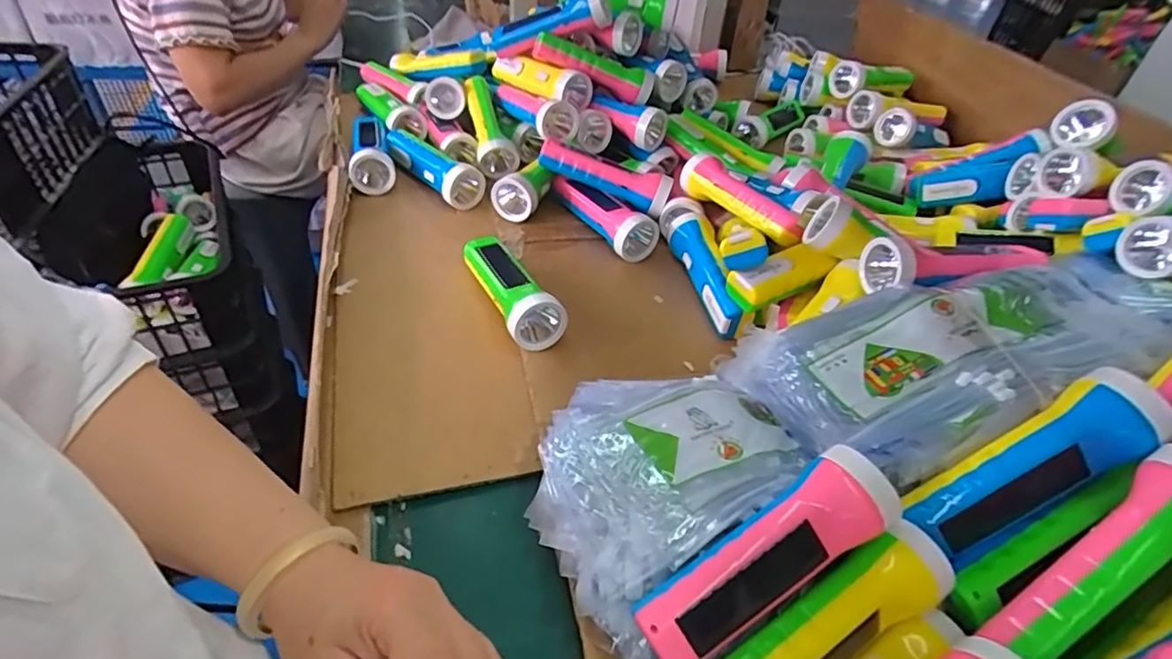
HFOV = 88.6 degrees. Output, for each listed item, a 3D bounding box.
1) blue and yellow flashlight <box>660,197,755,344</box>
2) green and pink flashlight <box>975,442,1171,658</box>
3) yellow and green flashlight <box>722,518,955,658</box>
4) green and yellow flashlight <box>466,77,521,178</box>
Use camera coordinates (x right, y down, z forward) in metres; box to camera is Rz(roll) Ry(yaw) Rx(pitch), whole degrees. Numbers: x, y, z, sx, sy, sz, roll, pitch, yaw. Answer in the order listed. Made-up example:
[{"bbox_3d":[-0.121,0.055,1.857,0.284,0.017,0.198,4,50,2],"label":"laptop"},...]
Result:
[{"bbox_3d":[0.130,-0.075,0.665,0.048,0.044,0.200,-4,44,-11],"label":"blue and yellow flashlight"},{"bbox_3d":[0.290,0.128,0.326,0.151,0.045,0.049,-43,54,2],"label":"green and pink flashlight"},{"bbox_3d":[0.136,0.169,0.337,0.164,0.037,0.041,-30,52,-13],"label":"yellow and green flashlight"},{"bbox_3d":[-0.135,-0.286,0.826,0.055,0.047,0.172,-9,62,-17],"label":"green and yellow flashlight"}]

